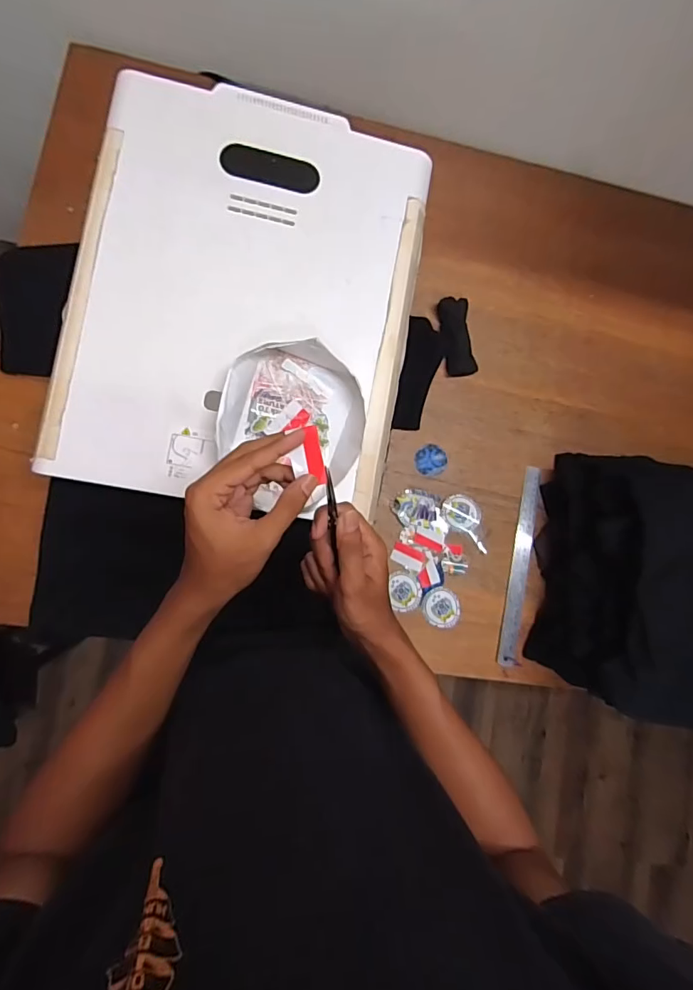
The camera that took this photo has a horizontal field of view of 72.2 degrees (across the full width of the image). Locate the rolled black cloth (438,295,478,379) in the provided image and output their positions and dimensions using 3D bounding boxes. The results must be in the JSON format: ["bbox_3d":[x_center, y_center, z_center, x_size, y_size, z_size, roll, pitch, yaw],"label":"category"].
[{"bbox_3d":[0.180,-0.259,0.780,0.055,0.016,0.124,-11,88,-9],"label":"rolled black cloth"}]

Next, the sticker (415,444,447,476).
[{"bbox_3d":[0.139,-0.057,0.779,0.053,0.005,0.050,0,93,-7],"label":"sticker"}]

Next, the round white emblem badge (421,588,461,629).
[{"bbox_3d":[0.153,0.180,0.757,0.061,0.006,0.061,1,86,-9],"label":"round white emblem badge"}]

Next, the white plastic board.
[{"bbox_3d":[-0.120,-0.242,0.583,0.403,0.025,0.496,10,85,-8],"label":"white plastic board"}]

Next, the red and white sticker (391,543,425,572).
[{"bbox_3d":[0.099,0.099,0.762,0.053,0.004,0.032,22,83,-7],"label":"red and white sticker"}]

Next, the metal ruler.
[{"bbox_3d":[0.288,0.116,0.786,0.034,0.008,0.323,11,84,-3],"label":"metal ruler"}]

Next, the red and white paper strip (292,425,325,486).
[{"bbox_3d":[-0.031,-0.030,0.384,0.025,0.004,0.046,-11,100,-6],"label":"red and white paper strip"}]

